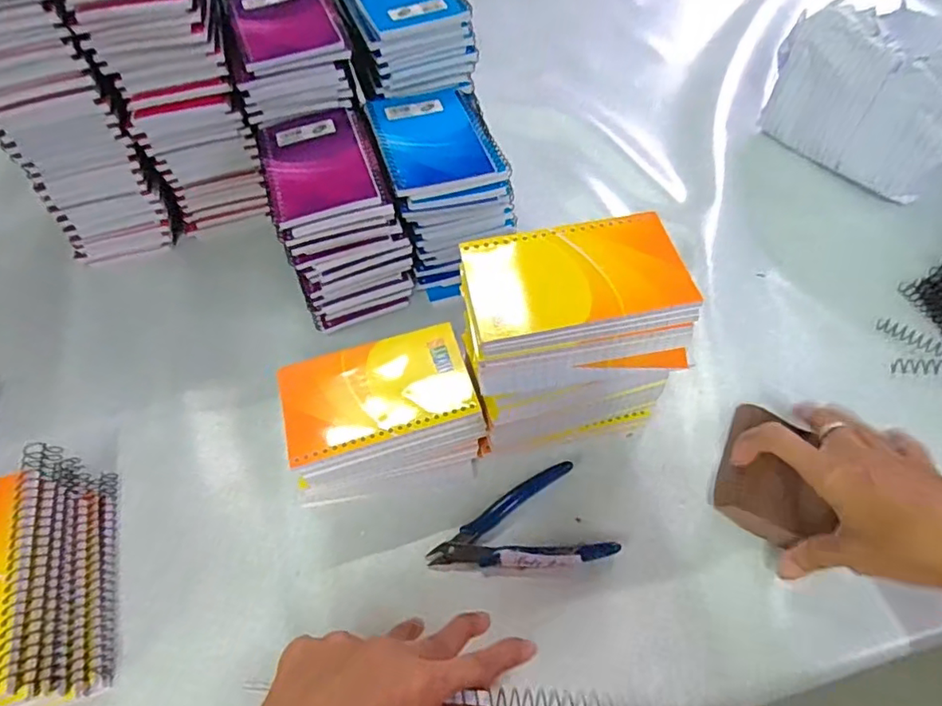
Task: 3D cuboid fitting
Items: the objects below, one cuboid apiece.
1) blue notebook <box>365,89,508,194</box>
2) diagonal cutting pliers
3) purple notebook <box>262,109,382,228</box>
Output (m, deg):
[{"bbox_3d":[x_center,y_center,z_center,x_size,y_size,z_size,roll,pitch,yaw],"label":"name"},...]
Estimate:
[{"bbox_3d":[-0.029,-0.190,0.488,0.099,0.007,0.141,-15,55,-8],"label":"blue notebook"},{"bbox_3d":[0.030,0.119,0.398,0.119,0.010,0.069,-13,53,-4],"label":"diagonal cutting pliers"},{"bbox_3d":[-0.128,-0.160,0.477,0.084,0.011,0.133,-16,55,-8],"label":"purple notebook"}]

